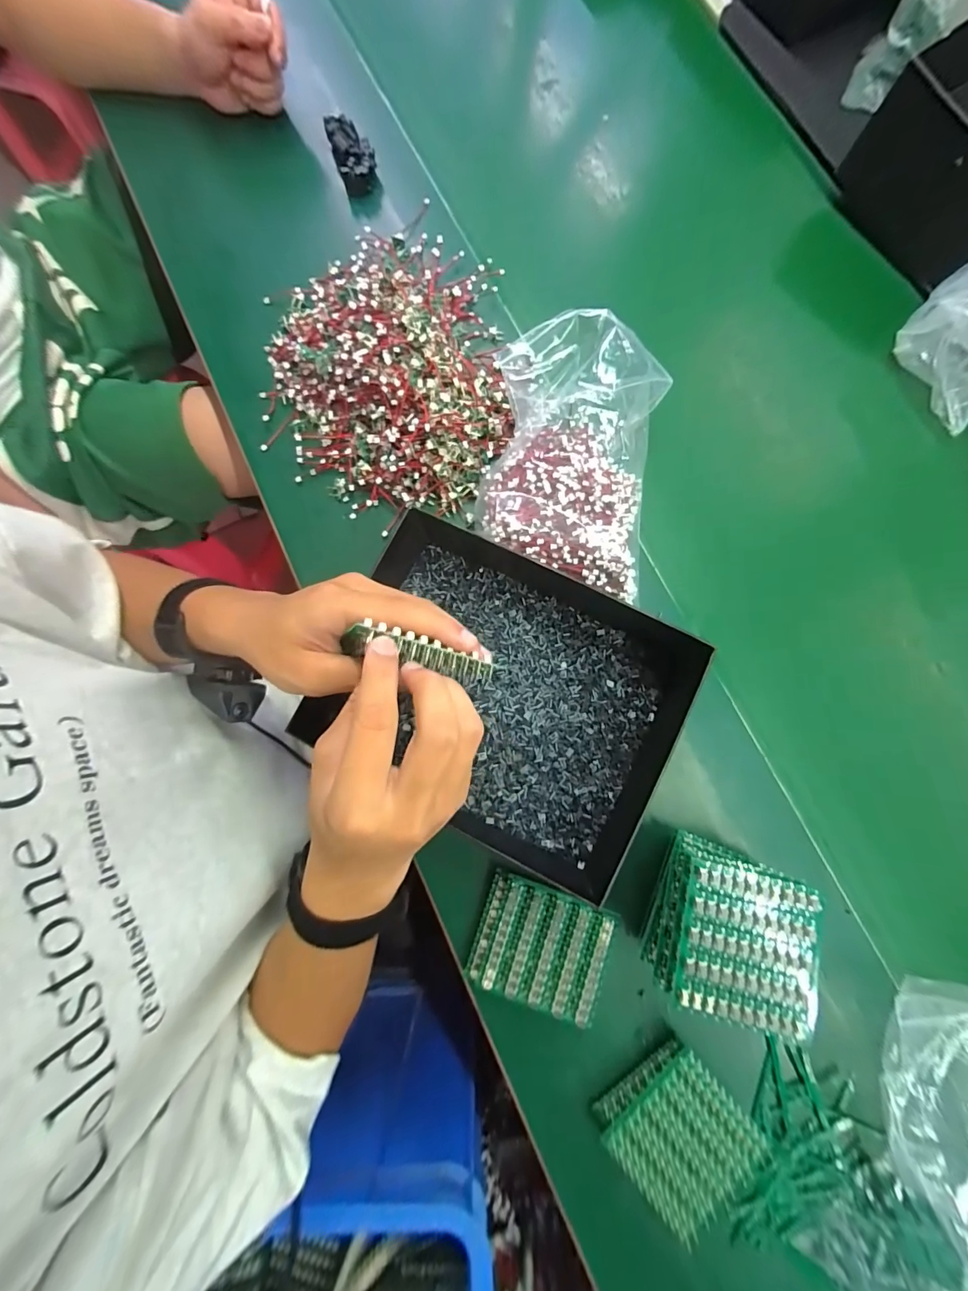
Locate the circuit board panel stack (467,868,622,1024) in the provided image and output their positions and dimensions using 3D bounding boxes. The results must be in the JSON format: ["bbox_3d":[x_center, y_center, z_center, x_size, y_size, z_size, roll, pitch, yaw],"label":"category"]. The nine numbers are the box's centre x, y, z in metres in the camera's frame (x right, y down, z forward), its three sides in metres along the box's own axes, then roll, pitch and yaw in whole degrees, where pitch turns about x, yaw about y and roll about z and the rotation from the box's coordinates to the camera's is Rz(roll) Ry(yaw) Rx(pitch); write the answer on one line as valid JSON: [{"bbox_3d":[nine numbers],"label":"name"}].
[{"bbox_3d":[0.044,0.225,0.339,0.094,0.028,0.079,17,81,4],"label":"circuit board panel stack"}]

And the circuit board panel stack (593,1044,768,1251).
[{"bbox_3d":[0.140,0.344,0.311,0.083,0.027,0.086,-40,82,-6],"label":"circuit board panel stack"}]

